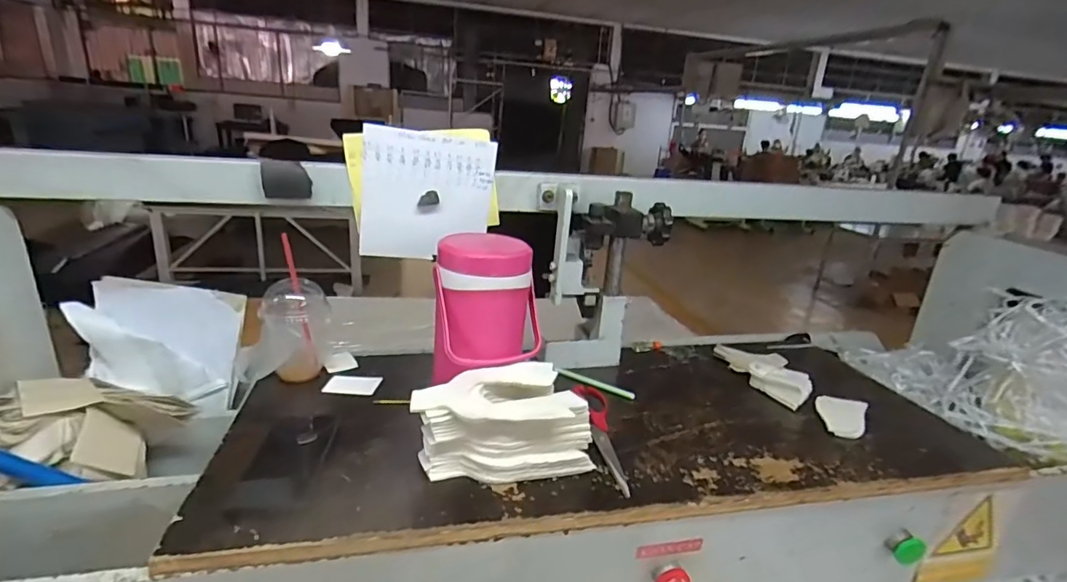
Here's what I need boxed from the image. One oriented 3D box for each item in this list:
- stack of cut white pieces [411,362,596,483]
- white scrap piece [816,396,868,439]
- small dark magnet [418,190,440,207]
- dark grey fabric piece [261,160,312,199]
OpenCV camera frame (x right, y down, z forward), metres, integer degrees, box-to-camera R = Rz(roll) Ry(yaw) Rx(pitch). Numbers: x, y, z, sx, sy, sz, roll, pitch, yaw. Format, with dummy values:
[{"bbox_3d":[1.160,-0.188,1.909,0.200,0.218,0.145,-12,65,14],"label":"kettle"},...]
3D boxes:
[{"bbox_3d":[-0.036,0.153,0.614,0.192,0.085,0.117,0,21,-11],"label":"stack of cut white pieces"},{"bbox_3d":[0.441,0.176,0.745,0.063,0.015,0.096,15,23,27],"label":"white scrap piece"},{"bbox_3d":[-0.159,-0.141,0.793,0.030,0.023,0.004,-1,21,-13],"label":"small dark magnet"},{"bbox_3d":[-0.346,-0.156,0.732,0.063,0.051,0.012,-1,21,-14],"label":"dark grey fabric piece"}]

